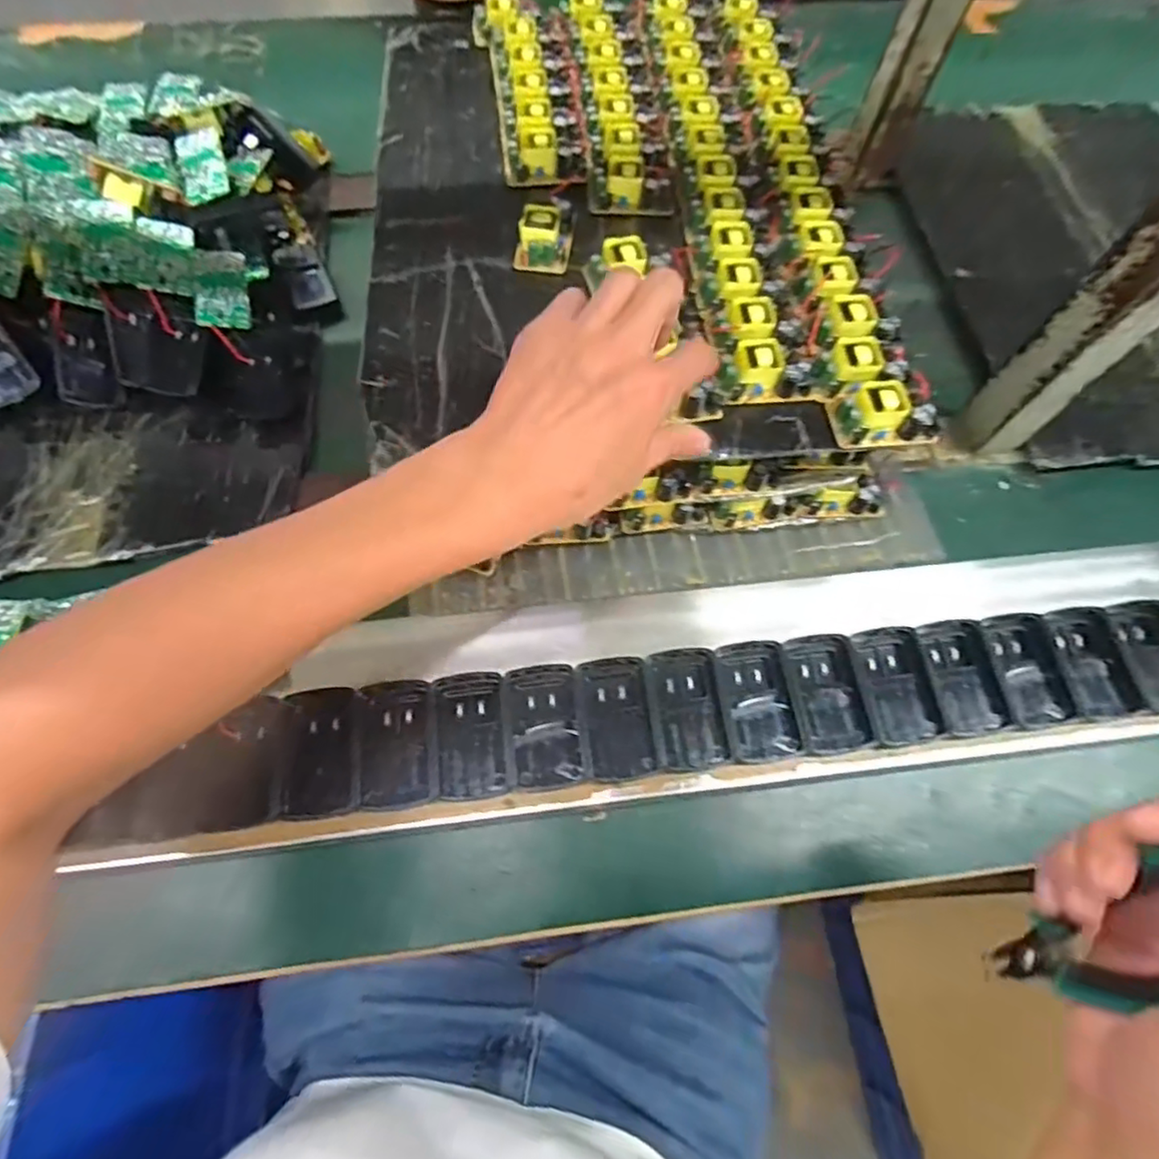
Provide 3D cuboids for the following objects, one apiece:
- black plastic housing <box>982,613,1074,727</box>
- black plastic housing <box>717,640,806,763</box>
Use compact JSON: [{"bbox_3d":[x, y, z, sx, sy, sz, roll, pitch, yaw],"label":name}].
[{"bbox_3d":[0.282,0.057,0.396,0.044,0.017,0.070,0,66,-1],"label":"black plastic housing"},{"bbox_3d":[0.106,0.071,0.374,0.042,0.011,0.071,-3,66,-3],"label":"black plastic housing"}]

